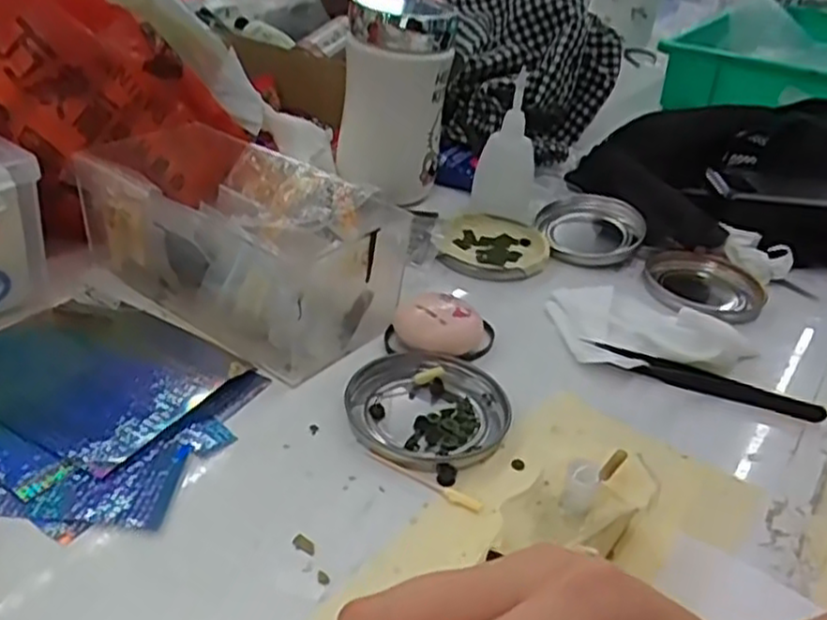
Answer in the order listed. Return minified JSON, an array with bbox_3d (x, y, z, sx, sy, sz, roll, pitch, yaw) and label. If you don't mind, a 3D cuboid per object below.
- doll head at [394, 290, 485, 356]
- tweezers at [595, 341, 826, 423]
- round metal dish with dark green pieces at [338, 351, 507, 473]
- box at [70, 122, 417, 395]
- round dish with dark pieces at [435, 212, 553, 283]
[{"bbox_3d":[0.013,0.009,0.413,0.045,0.025,0.035,19,34,17],"label":"doll head"},{"bbox_3d":[0.162,0.039,0.411,0.118,0.009,0.018,17,34,15],"label":"tweezers"},{"bbox_3d":[0.005,0.048,0.369,0.076,0.010,0.075,5,32,-3],"label":"round metal dish with dark green pieces"},{"bbox_3d":[-0.101,-0.041,0.426,0.178,0.073,0.092,26,37,26],"label":"box"},{"bbox_3d":[0.054,-0.045,0.523,0.078,0.011,0.077,5,32,-3],"label":"round dish with dark pieces"}]

